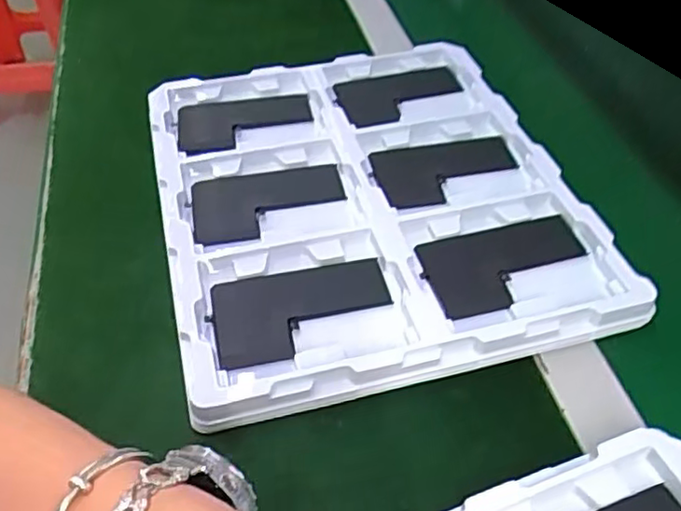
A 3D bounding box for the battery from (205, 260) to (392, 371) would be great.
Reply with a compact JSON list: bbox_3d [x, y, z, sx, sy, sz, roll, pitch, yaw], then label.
[{"bbox_3d":[-0.023,0.034,0.393,0.106,0.005,0.064,-9,48,-8],"label":"battery"}]

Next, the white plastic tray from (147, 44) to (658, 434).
[{"bbox_3d":[0.011,-0.048,0.465,0.265,0.025,0.307,-12,49,-10],"label":"white plastic tray"}]

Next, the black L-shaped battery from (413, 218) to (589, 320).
[{"bbox_3d":[0.107,0.006,0.417,0.107,0.006,0.063,-12,48,-11],"label":"black L-shaped battery"}]

